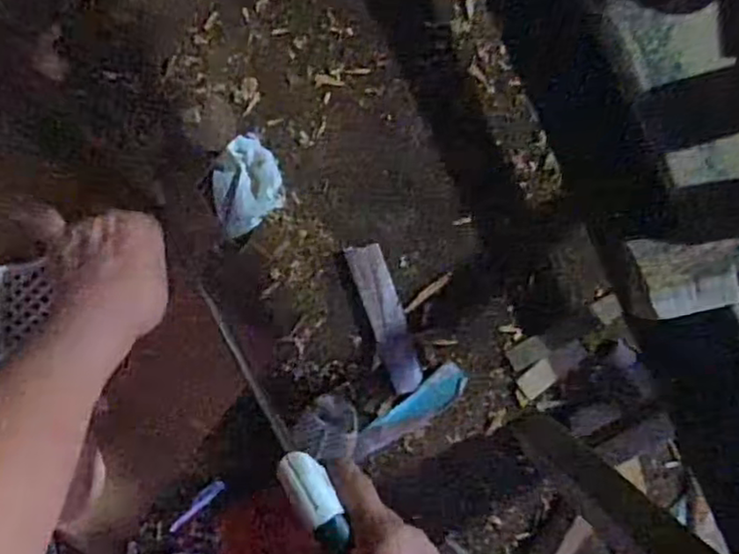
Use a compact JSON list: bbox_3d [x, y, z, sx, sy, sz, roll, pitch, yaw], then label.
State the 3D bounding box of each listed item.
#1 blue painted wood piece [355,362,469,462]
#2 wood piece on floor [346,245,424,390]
[{"bbox_3d":[0.063,0.210,1.038,0.201,0.011,0.058,-37,112,-5],"label":"blue painted wood piece"},{"bbox_3d":[0.027,0.064,1.019,0.054,0.016,0.230,-18,96,-3],"label":"wood piece on floor"}]

